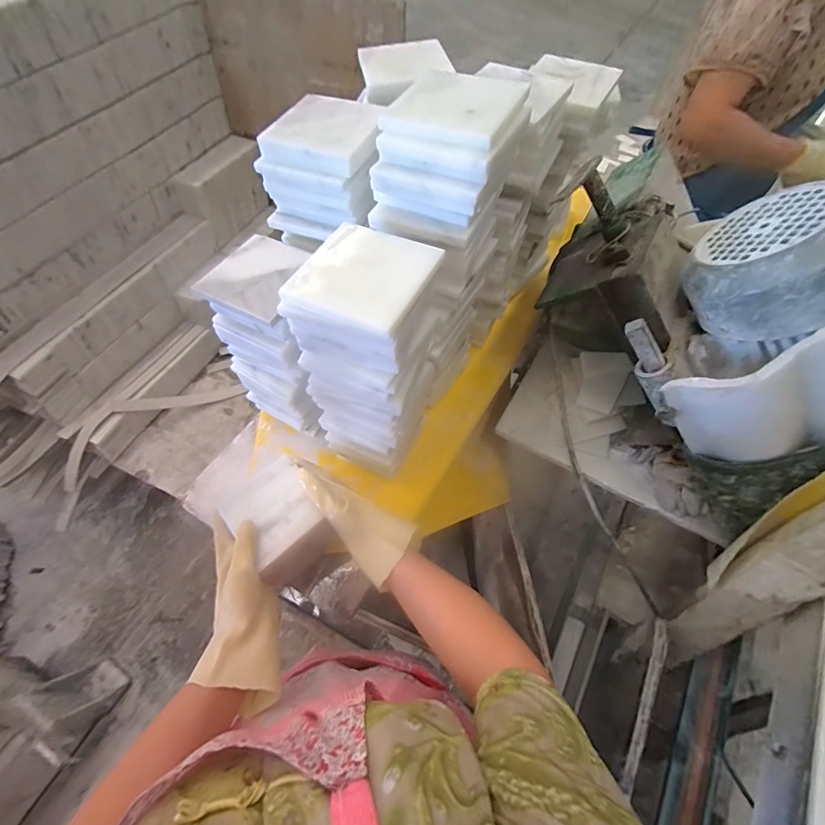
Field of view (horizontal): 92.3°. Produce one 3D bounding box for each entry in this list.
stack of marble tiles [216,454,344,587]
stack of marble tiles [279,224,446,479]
[{"bbox_3d":[-0.161,0.141,0.502,0.092,0.104,0.120,-34,65,-18],"label":"stack of marble tiles"},{"bbox_3d":[-0.043,-0.046,0.448,0.115,0.296,0.114,22,62,12],"label":"stack of marble tiles"}]

